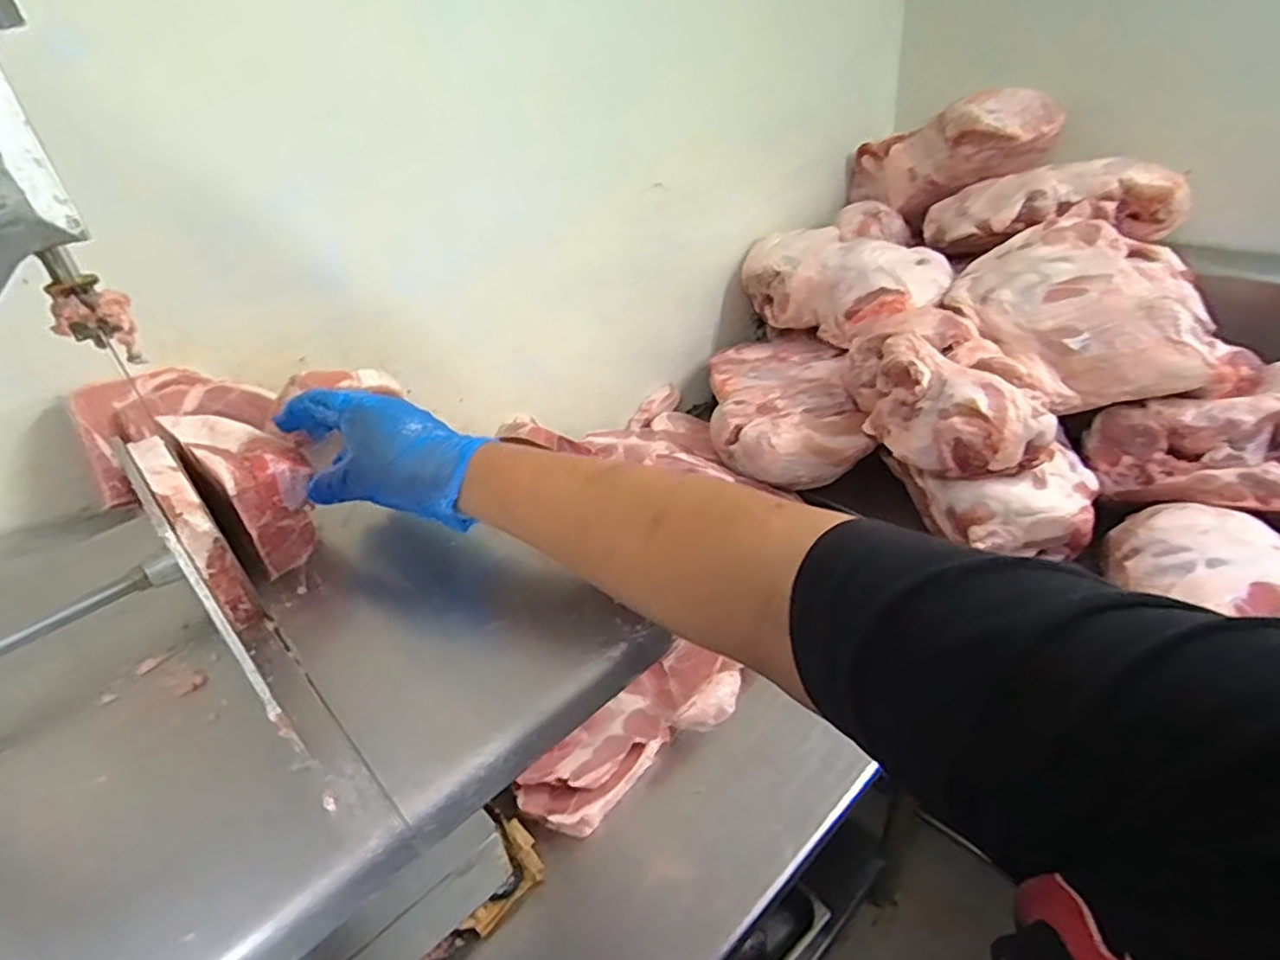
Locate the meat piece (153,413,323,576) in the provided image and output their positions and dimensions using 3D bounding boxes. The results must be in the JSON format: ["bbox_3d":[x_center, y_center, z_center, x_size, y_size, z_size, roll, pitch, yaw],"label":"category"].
[{"bbox_3d":[-0.290,0.002,0.515,0.096,0.100,0.072,23,44,35],"label":"meat piece"}]

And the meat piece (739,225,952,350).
[{"bbox_3d":[0.335,-0.331,1.156,0.197,0.125,0.330,-30,41,-31],"label":"meat piece"}]

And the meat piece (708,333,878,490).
[{"bbox_3d":[0.216,-0.126,1.110,0.207,0.109,0.375,-5,34,1],"label":"meat piece"}]

